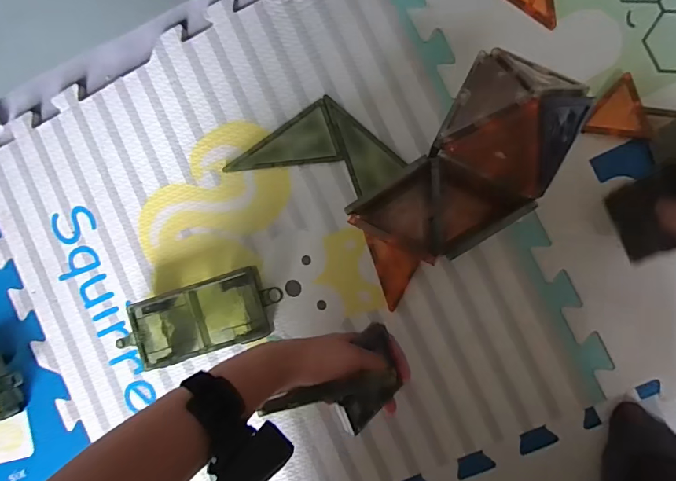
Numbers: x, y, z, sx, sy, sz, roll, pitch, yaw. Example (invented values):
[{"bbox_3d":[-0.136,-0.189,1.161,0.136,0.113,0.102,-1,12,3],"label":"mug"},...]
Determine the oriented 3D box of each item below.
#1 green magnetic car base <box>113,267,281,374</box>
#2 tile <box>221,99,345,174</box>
[{"bbox_3d":[-0.151,0.086,0.498,0.171,0.044,0.075,-17,88,8],"label":"green magnetic car base"},{"bbox_3d":[-0.065,-0.105,0.506,0.127,0.004,0.067,-19,87,8],"label":"tile"}]

